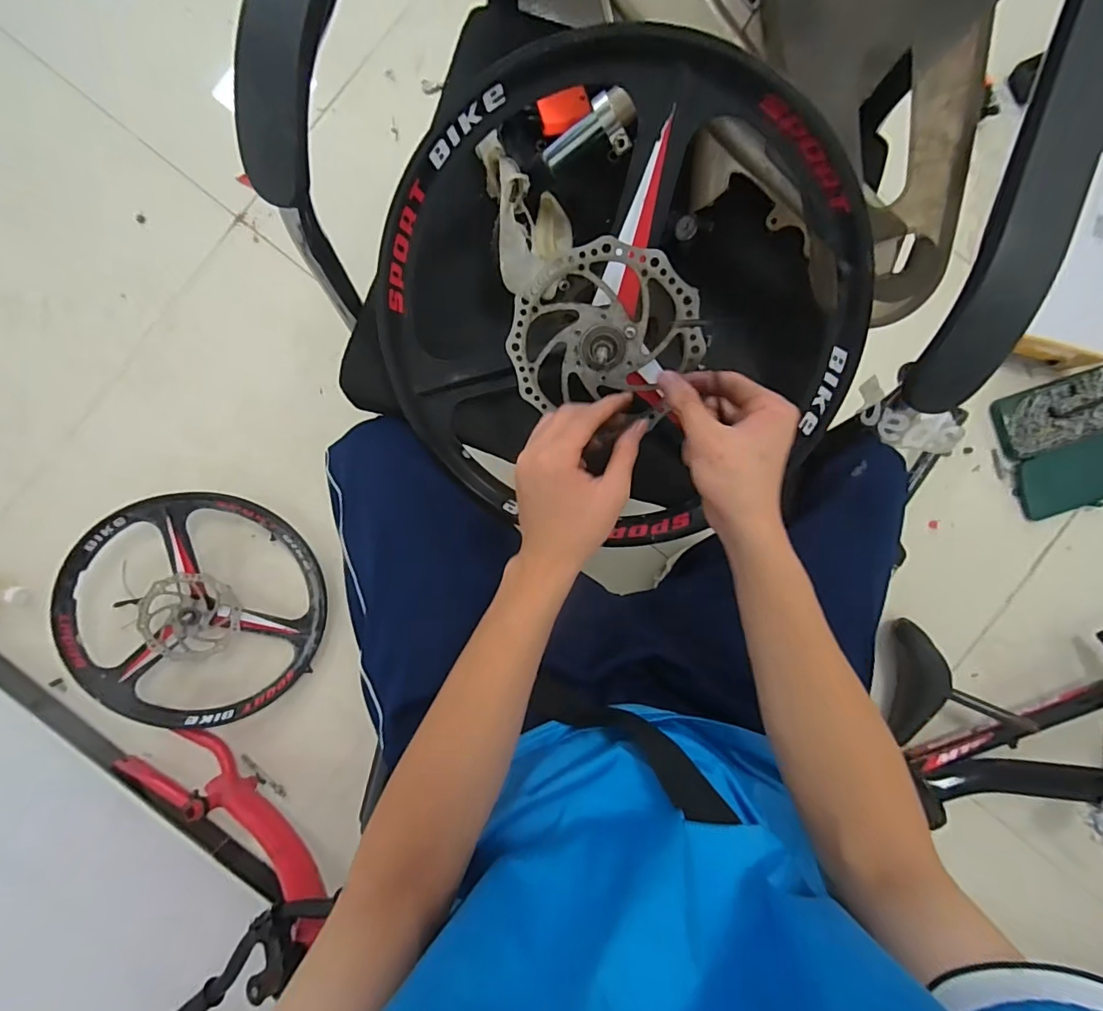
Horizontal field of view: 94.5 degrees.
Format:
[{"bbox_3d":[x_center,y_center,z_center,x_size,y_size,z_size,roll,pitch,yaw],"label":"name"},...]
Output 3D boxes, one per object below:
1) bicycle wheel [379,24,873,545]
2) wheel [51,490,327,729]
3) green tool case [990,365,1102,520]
[{"bbox_3d":[0.048,-0.143,0.431,0.402,0.067,0.394,4,114,10],"label":"bicycle wheel"},{"bbox_3d":[-0.619,0.187,0.895,0.415,0.058,0.415,-2,93,-15],"label":"wheel"},{"bbox_3d":[0.982,-0.116,0.957,0.259,0.038,0.245,-19,90,0],"label":"green tool case"}]

